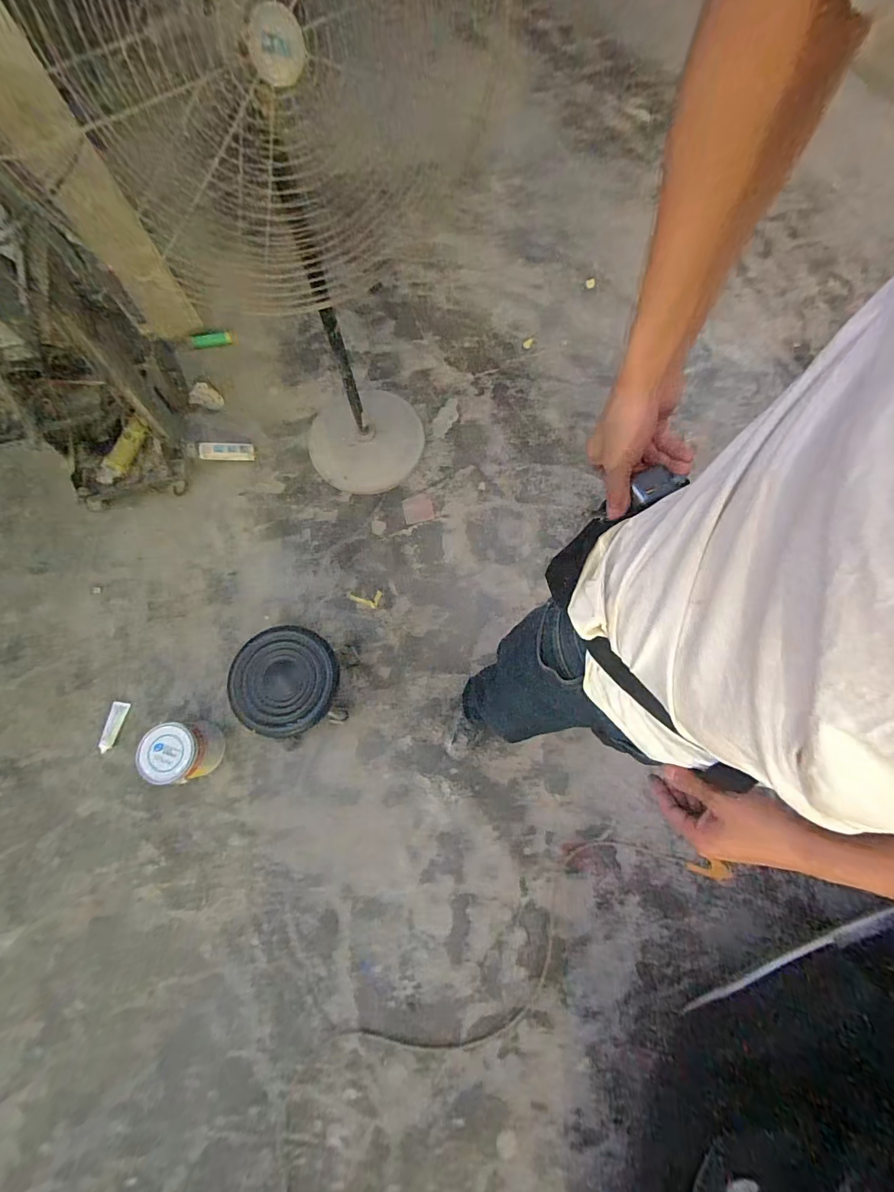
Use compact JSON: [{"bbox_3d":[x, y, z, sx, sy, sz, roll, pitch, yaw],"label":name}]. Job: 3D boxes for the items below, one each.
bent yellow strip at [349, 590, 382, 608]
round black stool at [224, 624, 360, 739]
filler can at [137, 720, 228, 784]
[{"bbox_3d":[-0.268,-0.002,1.431,0.098,0.006,0.062,19,77,7],"label":"bent yellow strip"},{"bbox_3d":[-0.433,0.243,1.240,0.272,0.217,0.283,0,76,0],"label":"round black stool"},{"bbox_3d":[-0.728,0.431,1.209,0.167,0.161,0.160,0,76,0],"label":"filler can"}]

